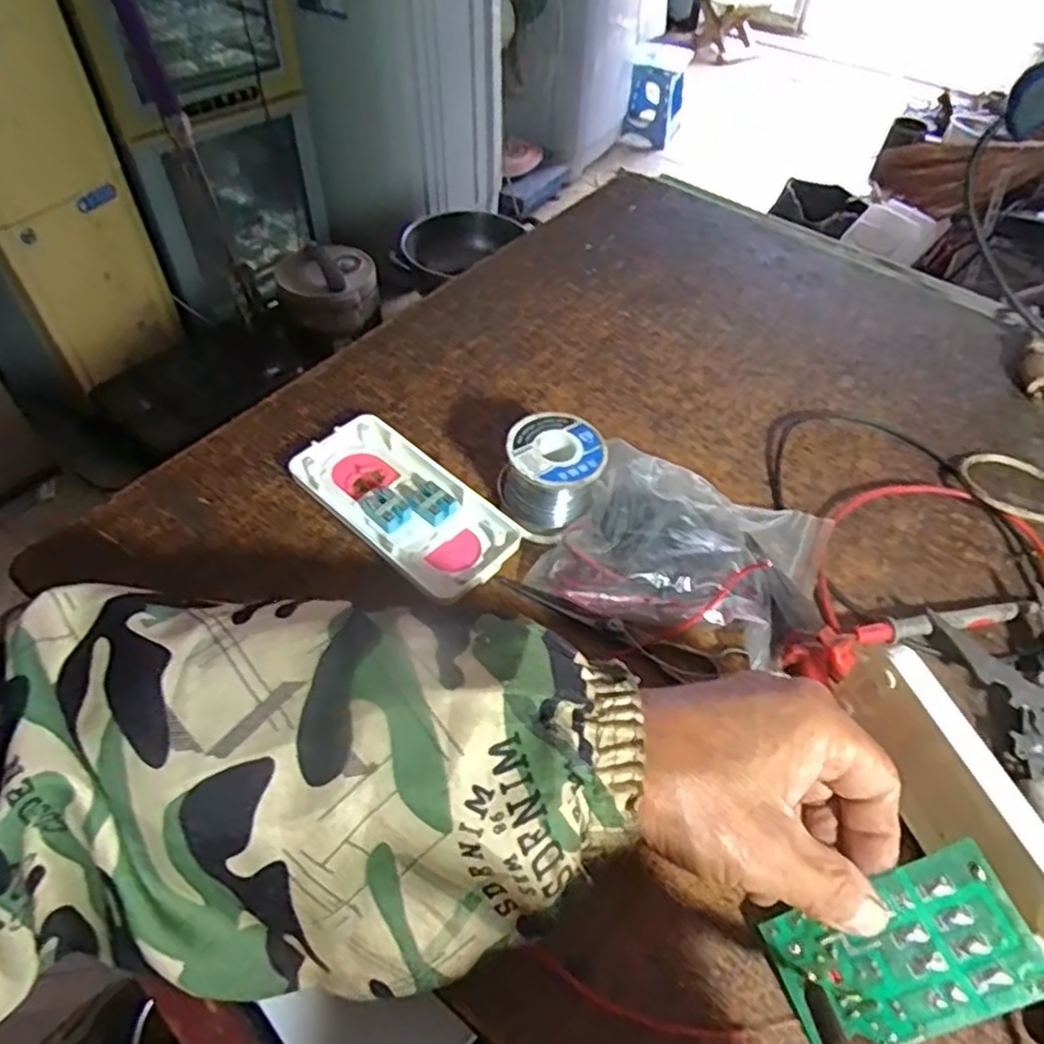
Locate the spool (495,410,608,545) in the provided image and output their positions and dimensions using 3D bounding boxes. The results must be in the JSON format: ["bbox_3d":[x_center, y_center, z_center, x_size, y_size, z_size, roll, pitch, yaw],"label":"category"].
[{"bbox_3d":[0.015,-0.025,0.373,0.049,0.047,0.045,-21,55,-19],"label":"spool"}]

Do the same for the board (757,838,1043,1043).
[{"bbox_3d":[0.138,0.158,0.252,0.086,0.004,0.050,-27,67,8],"label":"board"}]

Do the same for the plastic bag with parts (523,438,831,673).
[{"bbox_3d":[0.087,0.012,0.361,0.146,0.039,0.107,15,51,9],"label":"plastic bag with parts"}]

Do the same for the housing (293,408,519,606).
[{"bbox_3d":[-0.063,-0.012,0.374,0.127,0.015,0.063,34,57,22],"label":"housing"}]

